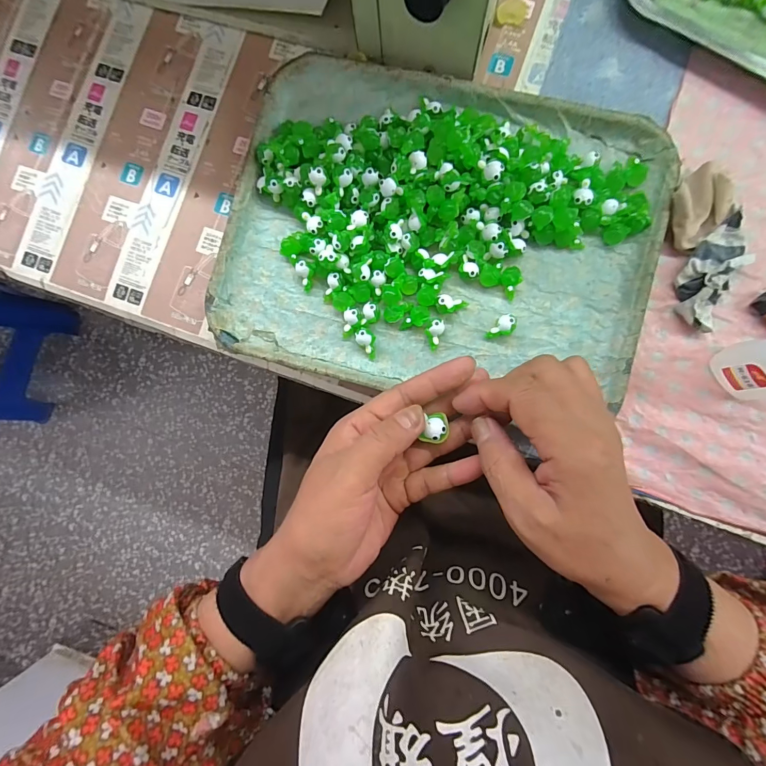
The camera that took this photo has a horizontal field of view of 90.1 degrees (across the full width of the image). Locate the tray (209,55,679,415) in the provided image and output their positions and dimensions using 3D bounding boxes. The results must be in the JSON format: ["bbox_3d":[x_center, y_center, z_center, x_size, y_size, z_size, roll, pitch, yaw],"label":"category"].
[{"bbox_3d":[0.041,-0.122,0.314,0.348,0.032,0.264,8,89,5],"label":"tray"}]

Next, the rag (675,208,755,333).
[{"bbox_3d":[0.256,-0.087,0.297,0.037,0.023,0.086,26,91,5],"label":"rag"}]

